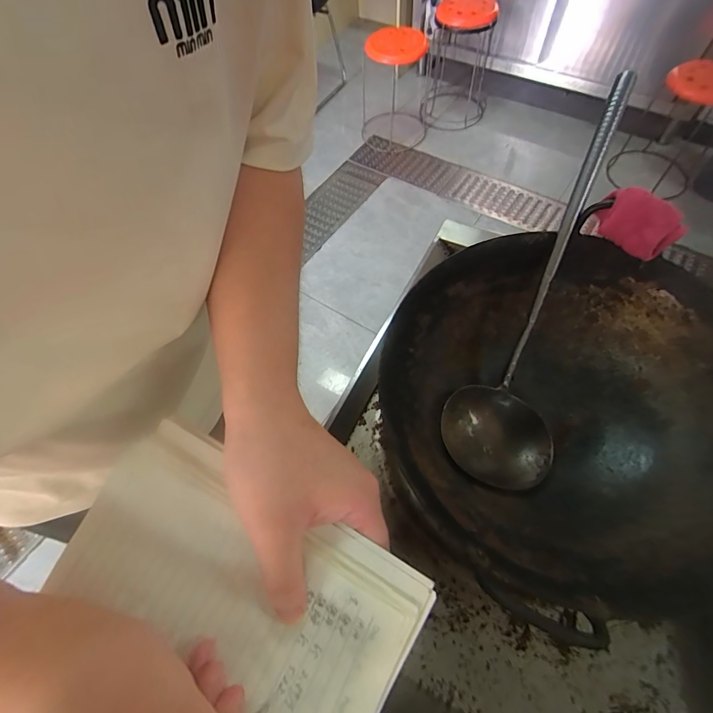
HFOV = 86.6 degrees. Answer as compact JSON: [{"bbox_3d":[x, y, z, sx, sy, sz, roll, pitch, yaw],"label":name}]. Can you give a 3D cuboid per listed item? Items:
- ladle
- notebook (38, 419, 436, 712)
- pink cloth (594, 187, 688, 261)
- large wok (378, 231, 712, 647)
[{"bbox_3d":[0.222,-0.089,0.437,0.132,0.064,0.485,18,89,13],"label":"ladle"},{"bbox_3d":[-0.074,0.134,0.214,0.198,0.023,0.126,27,67,17],"label":"notebook"},{"bbox_3d":[0.317,-0.153,0.424,0.039,0.061,0.083,-36,65,-15],"label":"pink cloth"},{"bbox_3d":[0.238,0.048,0.436,0.391,0.123,0.388,-19,62,-6],"label":"large wok"}]

